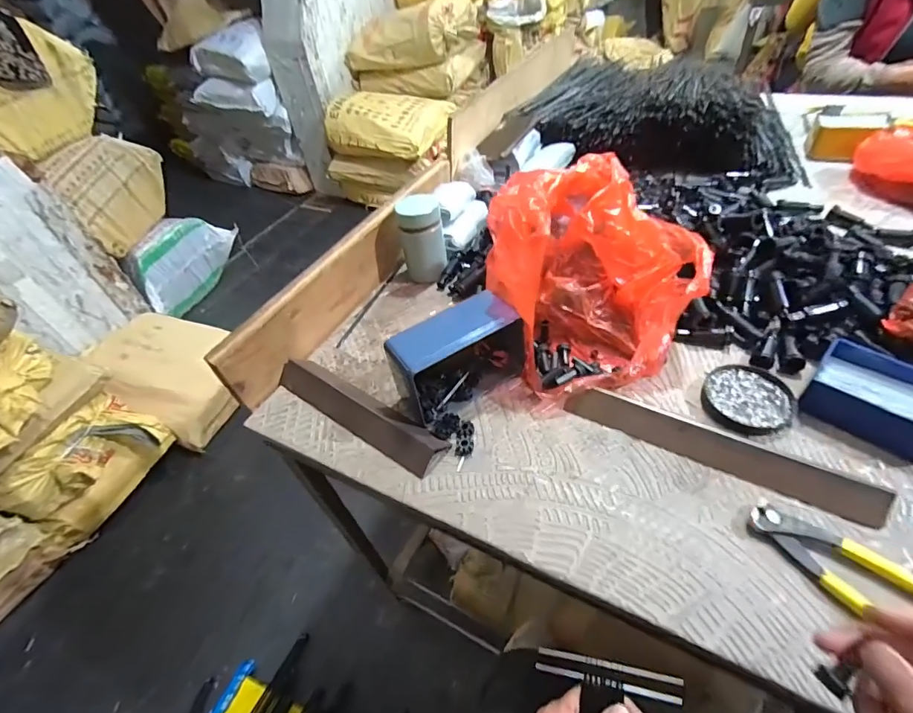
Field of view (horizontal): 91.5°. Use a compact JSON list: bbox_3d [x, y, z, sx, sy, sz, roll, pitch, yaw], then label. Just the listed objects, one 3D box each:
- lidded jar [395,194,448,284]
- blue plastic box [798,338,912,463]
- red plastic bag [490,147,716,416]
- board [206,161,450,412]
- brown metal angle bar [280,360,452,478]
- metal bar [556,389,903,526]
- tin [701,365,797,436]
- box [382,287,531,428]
[{"bbox_3d":[-0.051,-0.175,0.682,0.066,0.121,0.055,-8,45,-2],"label":"lidded jar"},{"bbox_3d":[0.415,0.040,0.436,0.082,0.041,0.108,-35,51,-26],"label":"blue plastic box"},{"bbox_3d":[0.141,-0.097,0.520,0.214,0.180,0.231,-25,48,-18],"label":"red plastic bag"},{"bbox_3d":[-0.139,-0.127,0.650,0.020,0.103,0.484,17,49,23],"label":"board"},{"bbox_3d":[-0.117,0.057,0.509,0.240,0.027,0.043,25,53,28],"label":"brown metal angle bar"},{"bbox_3d":[0.247,0.087,0.433,0.272,0.025,0.028,20,51,25],"label":"metal bar"},{"bbox_3d":[0.308,0.045,0.475,0.081,0.013,0.082,-3,45,3],"label":"tin"},{"bbox_3d":[0.000,-0.001,0.503,0.145,0.097,0.075,-27,48,-19],"label":"box"}]

